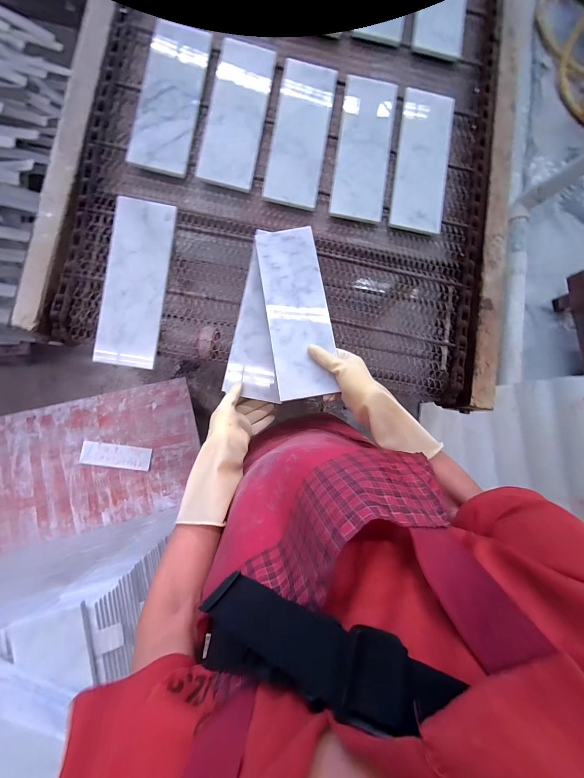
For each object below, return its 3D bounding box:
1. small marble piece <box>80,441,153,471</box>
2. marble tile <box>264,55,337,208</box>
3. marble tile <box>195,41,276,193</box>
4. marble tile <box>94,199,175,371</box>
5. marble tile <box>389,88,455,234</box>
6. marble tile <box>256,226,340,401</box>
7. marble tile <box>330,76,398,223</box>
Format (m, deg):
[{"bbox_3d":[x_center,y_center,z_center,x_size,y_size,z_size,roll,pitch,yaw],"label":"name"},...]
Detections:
[{"bbox_3d":[-0.637,0.242,1.059,0.243,0.021,0.082,7,83,-3],"label":"small marble piece"},{"bbox_3d":[0.019,-0.533,0.607,0.110,0.010,0.324,9,83,-3],"label":"marble tile"},{"bbox_3d":[-0.111,-0.563,0.599,0.111,0.013,0.332,9,80,-7],"label":"marble tile"},{"bbox_3d":[-0.293,-0.201,0.549,0.110,0.011,0.314,8,87,-5],"label":"marble tile"},{"bbox_3d":[0.285,-0.498,0.633,0.116,0.018,0.333,10,83,-3],"label":"marble tile"},{"bbox_3d":[0.008,-0.141,0.506,0.103,0.008,0.310,-10,78,3],"label":"marble tile"},{"bbox_3d":[0.155,-0.505,0.616,0.113,0.016,0.328,8,83,-3],"label":"marble tile"}]

